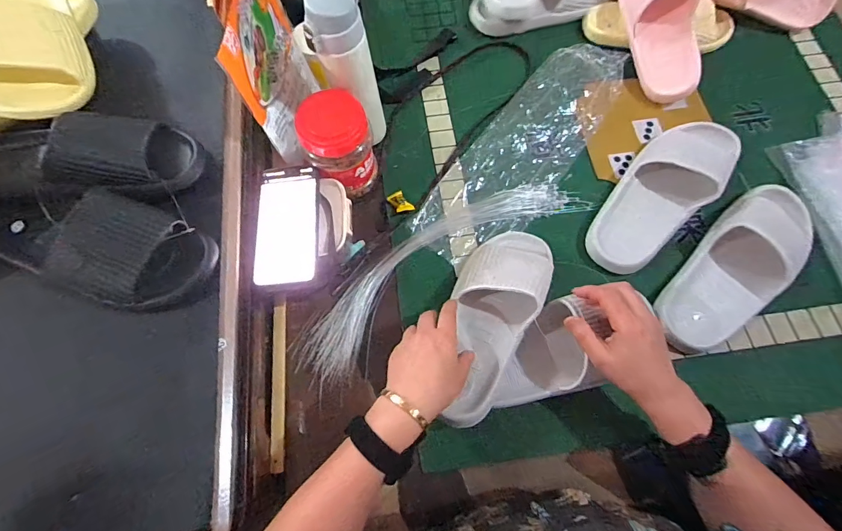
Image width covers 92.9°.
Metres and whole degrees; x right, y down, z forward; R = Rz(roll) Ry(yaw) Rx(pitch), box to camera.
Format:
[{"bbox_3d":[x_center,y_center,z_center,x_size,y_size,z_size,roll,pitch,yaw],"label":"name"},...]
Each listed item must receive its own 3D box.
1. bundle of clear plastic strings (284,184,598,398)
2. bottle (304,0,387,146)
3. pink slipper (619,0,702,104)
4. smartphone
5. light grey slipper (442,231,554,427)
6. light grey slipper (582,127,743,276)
[{"bbox_3d":[0.021,-0.005,0.564,0.451,0.018,0.119,-34,74,-12],"label":"bundle of clear plastic strings"},{"bbox_3d":[-0.093,-0.243,0.524,0.062,0.209,0.066,27,72,8],"label":"bottle"},{"bbox_3d":[0.390,-0.395,0.641,0.084,0.087,0.249,-13,96,-6],"label":"pink slipper"},{"bbox_3d":[-0.166,-0.053,0.494,0.074,0.006,0.167,-4,70,-2],"label":"smartphone"},{"bbox_3d":[0.094,0.058,0.486,0.111,0.063,0.252,19,68,6],"label":"light grey slipper"},{"bbox_3d":[0.347,-0.109,0.571,0.109,0.059,0.282,42,75,13],"label":"light grey slipper"}]

